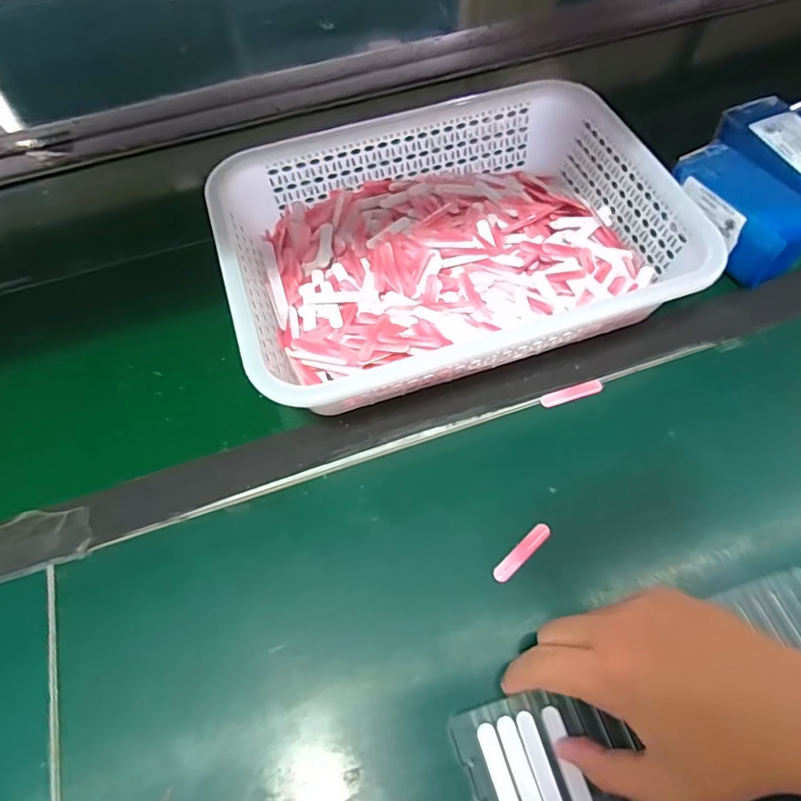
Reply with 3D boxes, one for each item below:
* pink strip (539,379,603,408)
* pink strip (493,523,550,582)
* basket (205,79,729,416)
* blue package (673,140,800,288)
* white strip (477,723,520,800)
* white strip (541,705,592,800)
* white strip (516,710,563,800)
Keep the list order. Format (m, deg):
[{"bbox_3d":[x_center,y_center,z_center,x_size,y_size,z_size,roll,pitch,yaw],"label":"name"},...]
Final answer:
[{"bbox_3d":[0.135,-0.006,0.424,0.052,0.004,0.011,-17,61,-7],"label":"pink strip"},{"bbox_3d":[0.083,0.103,0.366,0.050,0.004,0.011,-39,66,-19],"label":"pink strip"},{"bbox_3d":[0.034,-0.138,0.460,0.349,0.082,0.240,-17,61,-8],"label":"basket"},{"bbox_3d":[0.300,-0.167,0.480,0.070,0.058,0.127,-32,64,-16],"label":"blue package"},{"bbox_3d":[0.056,0.208,0.300,0.011,0.005,0.049,-17,61,-7],"label":"white strip"},{"bbox_3d":[0.092,0.199,0.299,0.011,0.005,0.051,-13,57,-6],"label":"white strip"},{"bbox_3d":[0.078,0.203,0.300,0.010,0.004,0.051,-15,60,-7],"label":"white strip"}]

